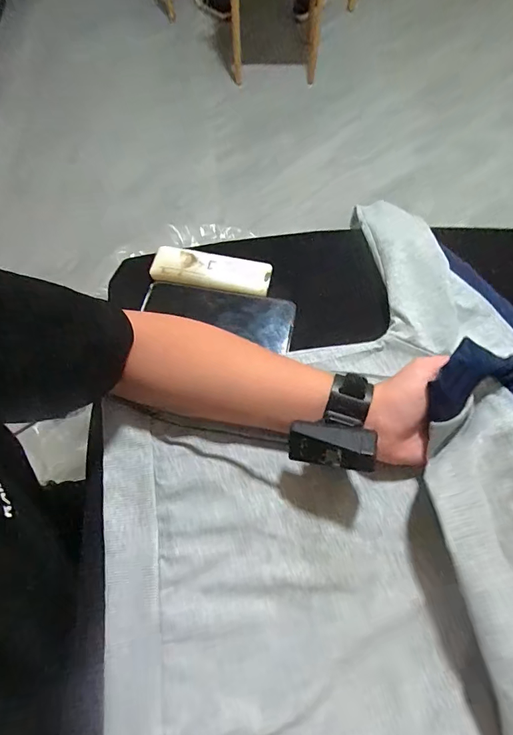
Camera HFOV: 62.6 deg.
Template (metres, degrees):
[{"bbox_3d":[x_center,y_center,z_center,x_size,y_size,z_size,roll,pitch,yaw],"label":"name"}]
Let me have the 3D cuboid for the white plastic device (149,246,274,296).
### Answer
[{"bbox_3d":[-0.051,-0.110,0.477,0.133,0.018,0.042,8,64,3],"label":"white plastic device"}]

